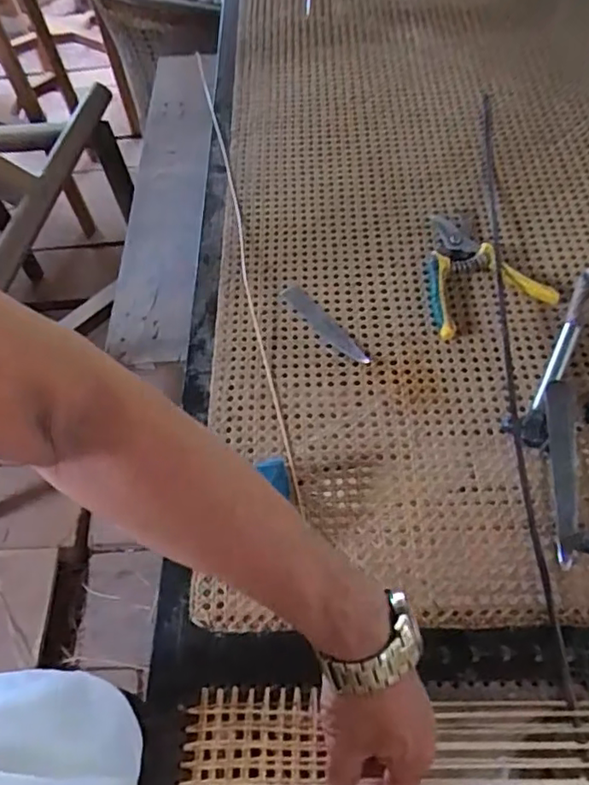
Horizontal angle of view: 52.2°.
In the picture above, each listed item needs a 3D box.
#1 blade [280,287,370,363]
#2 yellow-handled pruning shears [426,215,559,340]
[{"bbox_3d":[0.033,-0.077,0.686,0.027,0.004,0.138,-35,63,-17],"label":"blade"},{"bbox_3d":[0.199,-0.148,0.704,0.139,0.015,0.169,-19,60,-8],"label":"yellow-handled pruning shears"}]

